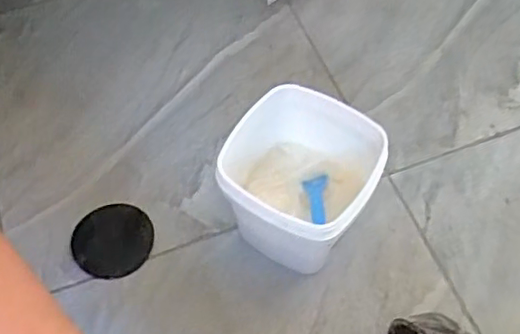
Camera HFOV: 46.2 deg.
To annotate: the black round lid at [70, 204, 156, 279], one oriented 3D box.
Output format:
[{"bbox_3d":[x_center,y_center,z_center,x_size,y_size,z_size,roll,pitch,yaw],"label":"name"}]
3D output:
[{"bbox_3d":[-0.112,0.057,0.465,0.059,0.005,0.058,-1,58,1],"label":"black round lid"}]

